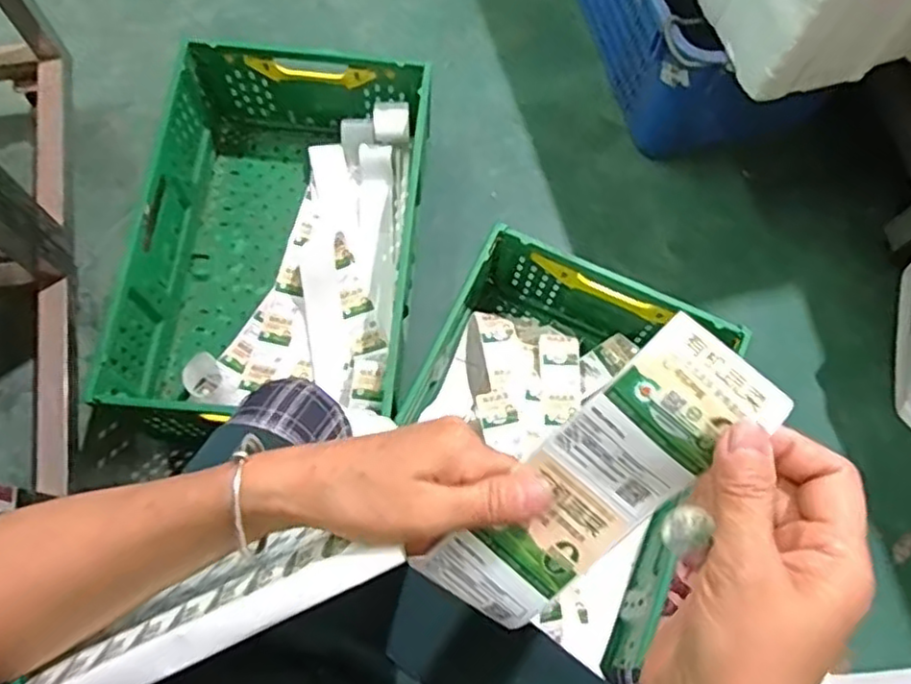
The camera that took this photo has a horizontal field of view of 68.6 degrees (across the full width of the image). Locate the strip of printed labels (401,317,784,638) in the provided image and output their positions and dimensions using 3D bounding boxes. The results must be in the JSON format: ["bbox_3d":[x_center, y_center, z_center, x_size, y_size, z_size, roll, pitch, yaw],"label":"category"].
[{"bbox_3d":[0.059,0.066,0.298,0.055,0.019,0.169,45,110,13],"label":"strip of printed labels"}]

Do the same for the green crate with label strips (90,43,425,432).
[{"bbox_3d":[-0.275,-0.159,1.091,0.408,0.193,0.609,6,70,0],"label":"green crate with label strips"}]

